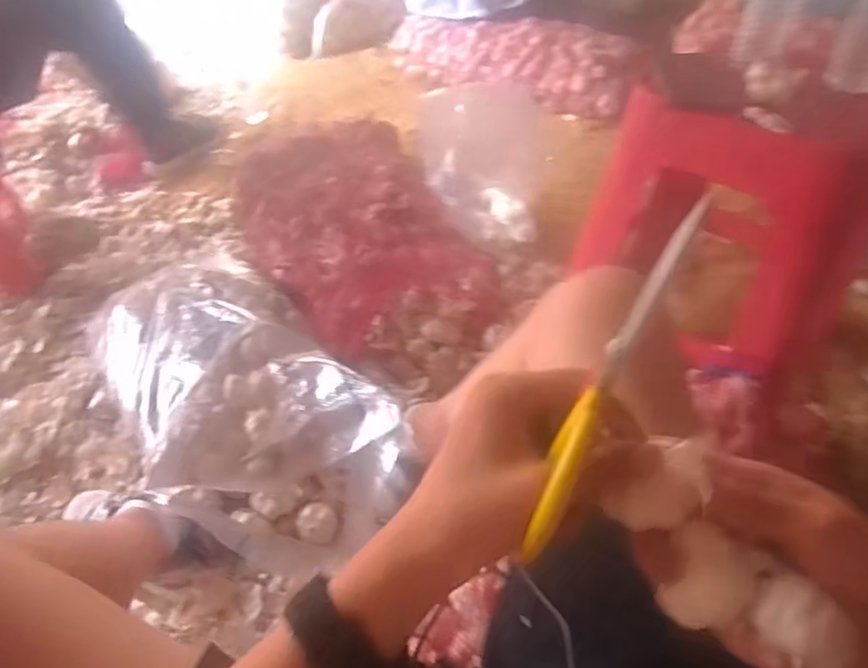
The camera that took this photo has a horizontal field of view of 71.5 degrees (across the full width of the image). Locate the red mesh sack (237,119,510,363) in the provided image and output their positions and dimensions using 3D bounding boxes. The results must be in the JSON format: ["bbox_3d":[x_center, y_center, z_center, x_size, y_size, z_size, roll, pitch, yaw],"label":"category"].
[{"bbox_3d":[-0.153,-0.221,1.200,0.405,0.132,0.633,-21,48,-16],"label":"red mesh sack"}]

